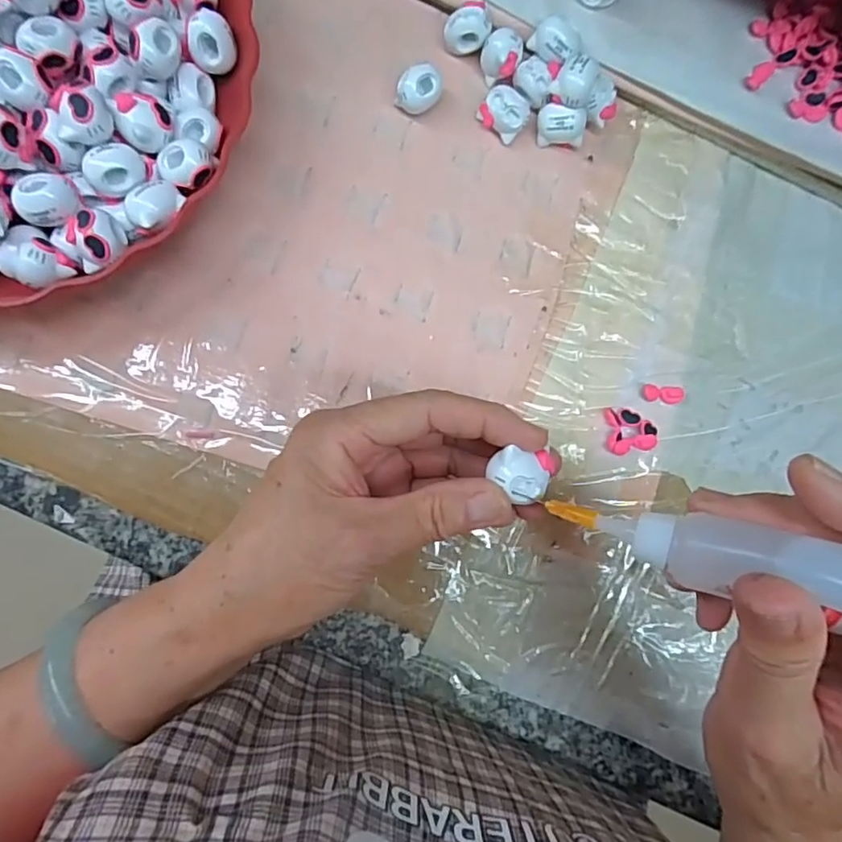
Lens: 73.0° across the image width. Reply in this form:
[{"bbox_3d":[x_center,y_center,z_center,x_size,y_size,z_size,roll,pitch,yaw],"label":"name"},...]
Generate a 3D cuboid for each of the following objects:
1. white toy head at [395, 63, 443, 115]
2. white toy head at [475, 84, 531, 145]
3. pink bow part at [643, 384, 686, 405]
[{"bbox_3d":[-0.001,-0.177,0.309,0.021,0.021,0.022,16,83,-5],"label":"white toy head"},{"bbox_3d":[0.046,-0.170,0.314,0.026,0.021,0.017,36,81,-2],"label":"white toy head"},{"bbox_3d":[0.135,-0.015,0.315,0.026,0.004,0.010,6,83,-6],"label":"pink bow part"}]

